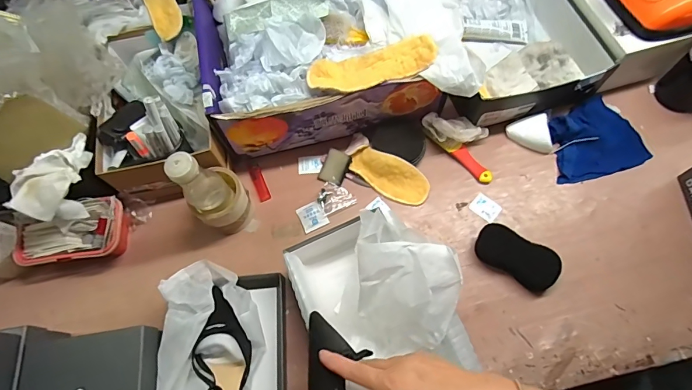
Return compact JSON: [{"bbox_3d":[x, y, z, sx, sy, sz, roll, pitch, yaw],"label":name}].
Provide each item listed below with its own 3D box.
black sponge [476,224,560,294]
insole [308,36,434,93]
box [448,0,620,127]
[{"bbox_3d":[0.274,0.099,0.637,0.127,0.035,0.062,32,72,15],"label":"black sponge"},{"bbox_3d":[0.041,-0.205,0.626,0.202,0.027,0.066,-13,67,-3],"label":"insole"},{"bbox_3d":[0.312,-0.305,0.771,0.264,0.104,0.327,-13,67,-3],"label":"box"}]

